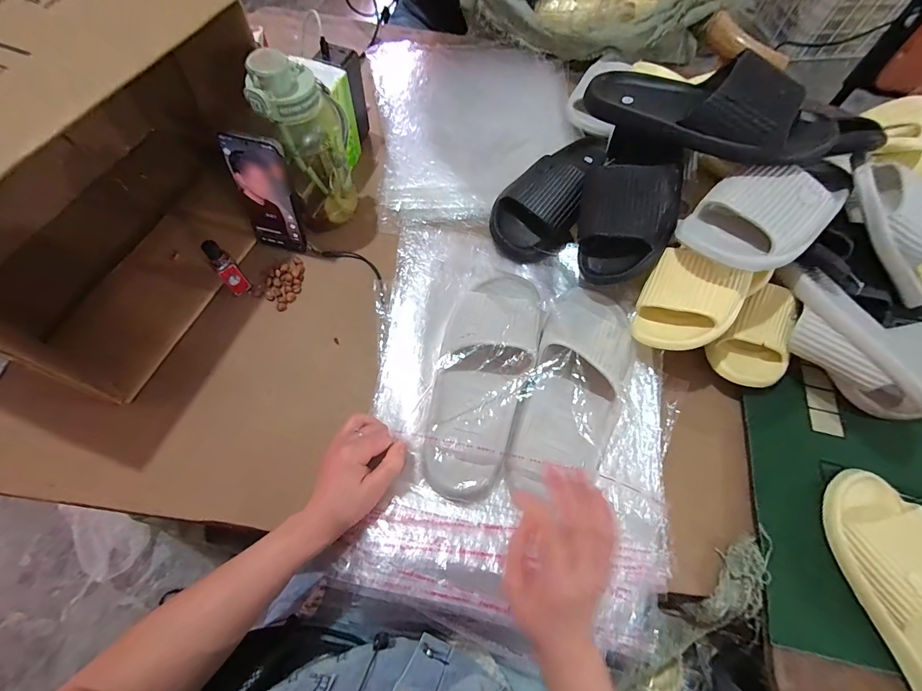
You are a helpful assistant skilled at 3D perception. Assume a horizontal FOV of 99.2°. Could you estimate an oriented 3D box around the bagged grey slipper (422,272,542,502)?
[{"bbox_3d":[0.028,0.024,0.452,0.101,0.061,0.281,11,65,3],"label":"bagged grey slipper"}]

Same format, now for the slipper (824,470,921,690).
[{"bbox_3d":[0.455,0.251,0.381,0.098,0.061,0.244,-12,66,-8],"label":"slipper"}]

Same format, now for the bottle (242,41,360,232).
[{"bbox_3d":[-0.188,-0.251,0.499,0.092,0.202,0.080,-14,66,-8],"label":"bottle"}]

